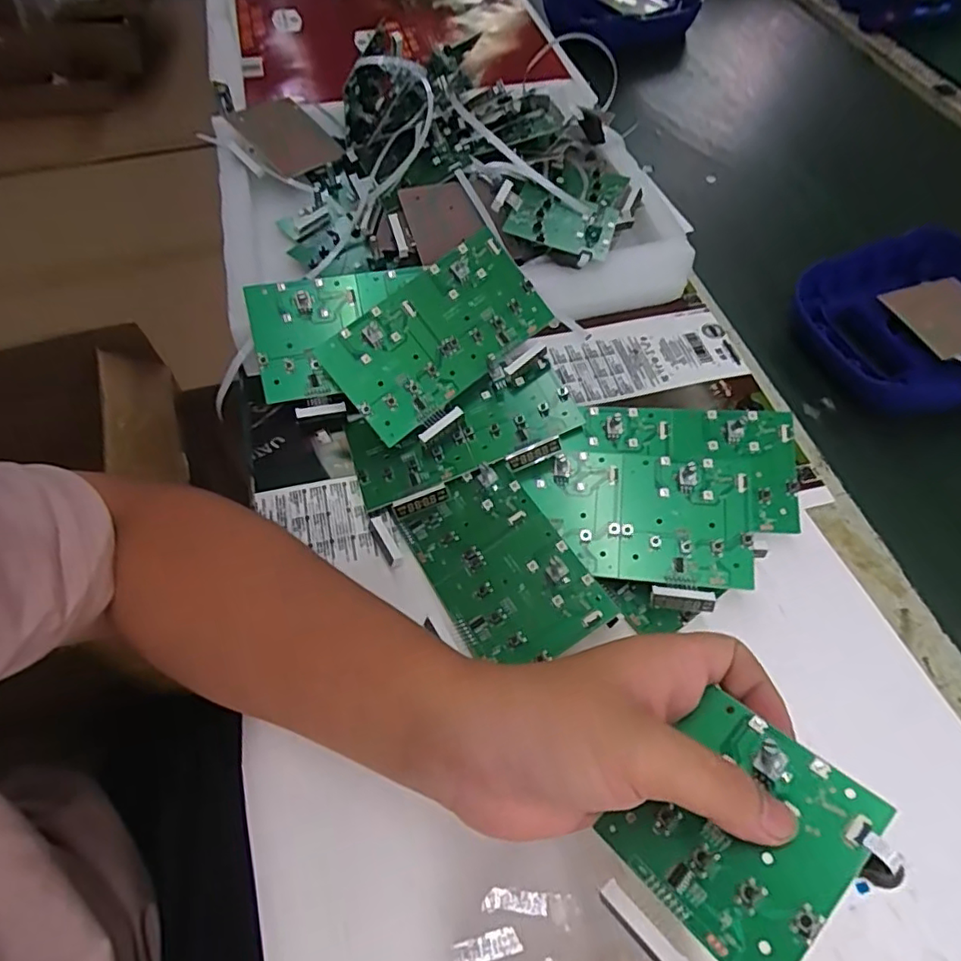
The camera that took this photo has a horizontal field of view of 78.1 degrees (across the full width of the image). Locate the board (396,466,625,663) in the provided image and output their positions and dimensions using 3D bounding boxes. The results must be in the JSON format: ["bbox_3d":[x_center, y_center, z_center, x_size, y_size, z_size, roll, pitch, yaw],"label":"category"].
[{"bbox_3d":[0.010,0.047,0.344,0.079,0.018,0.123,-33,61,-4],"label":"board"}]

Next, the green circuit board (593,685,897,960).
[{"bbox_3d":[0.096,0.127,0.220,0.077,0.008,0.071,-42,42,-16],"label":"green circuit board"}]

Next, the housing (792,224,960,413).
[{"bbox_3d":[0.354,-0.127,0.466,0.194,0.031,0.165,-19,61,-12],"label":"housing"}]

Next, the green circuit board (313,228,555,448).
[{"bbox_3d":[-0.028,-0.098,0.403,0.146,0.011,0.079,-40,97,-11],"label":"green circuit board"}]

